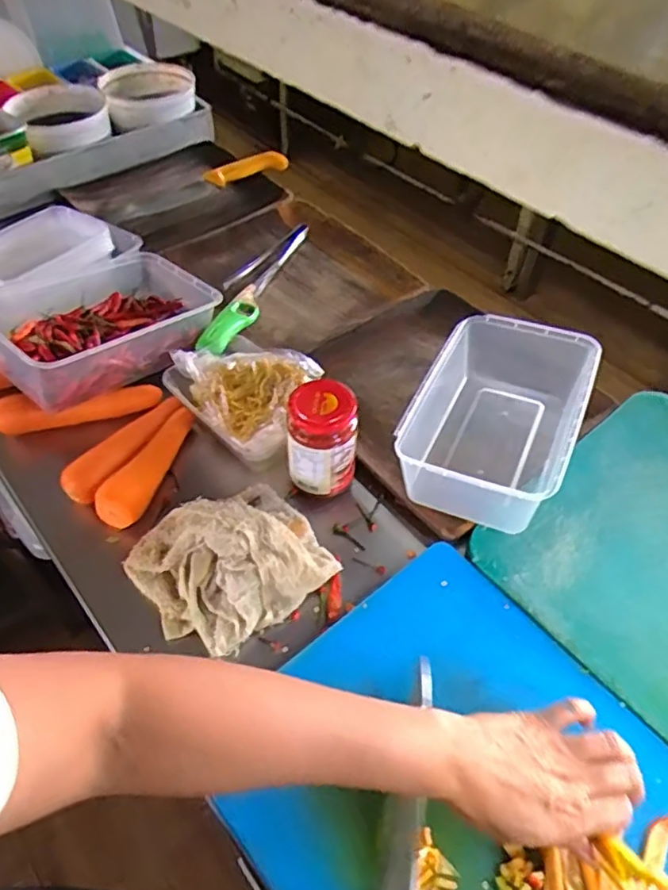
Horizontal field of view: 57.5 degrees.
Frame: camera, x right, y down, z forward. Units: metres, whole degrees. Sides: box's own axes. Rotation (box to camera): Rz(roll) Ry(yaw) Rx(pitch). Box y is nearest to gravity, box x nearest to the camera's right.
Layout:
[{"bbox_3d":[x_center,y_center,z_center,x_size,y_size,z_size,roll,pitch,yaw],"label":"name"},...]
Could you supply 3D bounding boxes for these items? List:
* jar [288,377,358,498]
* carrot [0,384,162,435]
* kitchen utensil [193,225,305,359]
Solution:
[{"bbox_3d":[-0.012,-0.005,0.626,0.068,0.108,0.068,0,50,0],"label":"jar"},{"bbox_3d":[-0.296,-0.044,0.707,0.182,0.034,0.036,-10,51,-8],"label":"carrot"},{"bbox_3d":[-0.121,-0.223,0.835,0.068,0.034,0.313,12,52,10],"label":"kitchen utensil"}]

